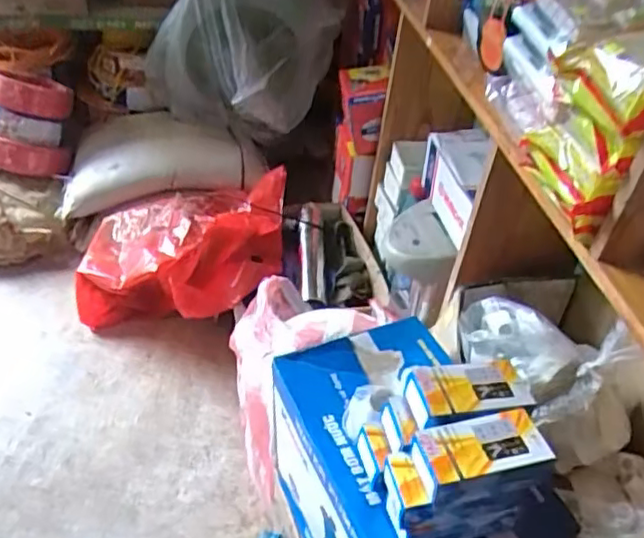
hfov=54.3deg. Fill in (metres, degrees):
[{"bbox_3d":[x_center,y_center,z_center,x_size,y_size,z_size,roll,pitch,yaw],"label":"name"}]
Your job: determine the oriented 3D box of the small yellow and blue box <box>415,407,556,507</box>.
[{"bbox_3d":[0.133,0.161,0.546,0.112,0.042,0.057,-5,43,-13],"label":"small yellow and blue box"}]

